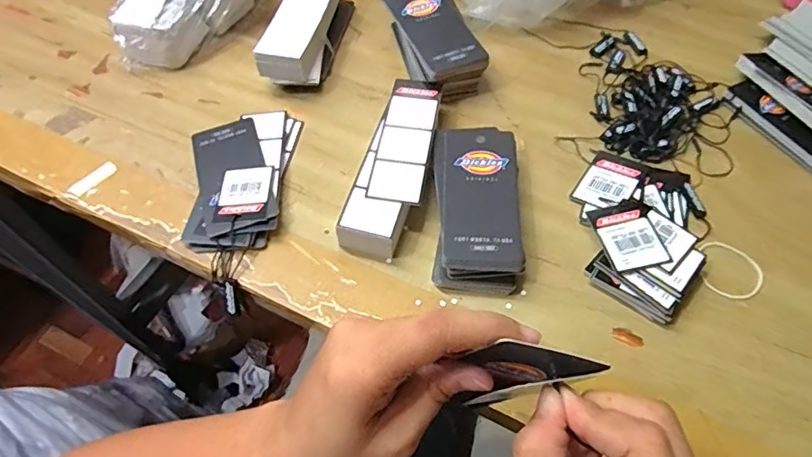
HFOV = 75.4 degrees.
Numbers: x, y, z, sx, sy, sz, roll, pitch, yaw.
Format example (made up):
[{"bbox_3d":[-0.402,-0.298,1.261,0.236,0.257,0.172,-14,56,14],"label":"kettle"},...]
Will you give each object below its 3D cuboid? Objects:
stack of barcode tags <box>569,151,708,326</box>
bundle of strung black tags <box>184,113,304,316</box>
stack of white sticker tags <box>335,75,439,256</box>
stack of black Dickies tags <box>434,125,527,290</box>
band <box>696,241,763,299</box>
[{"bbox_3d":[0.155,-0.002,0.354,0.082,0.019,0.117,19,59,12],"label":"stack of barcode tags"},{"bbox_3d":[-0.126,-0.026,0.376,0.074,0.014,0.159,3,57,2],"label":"bundle of strung black tags"},{"bbox_3d":[-0.004,-0.046,0.381,0.045,0.028,0.148,12,57,8],"label":"stack of white sticker tags"},{"bbox_3d":[0.048,-0.016,0.360,0.056,0.025,0.123,1,57,1],"label":"stack of black Dickies tags"},{"bbox_3d":[0.212,0.028,0.345,0.042,0.004,0.040,0,57,0],"label":"band"}]

